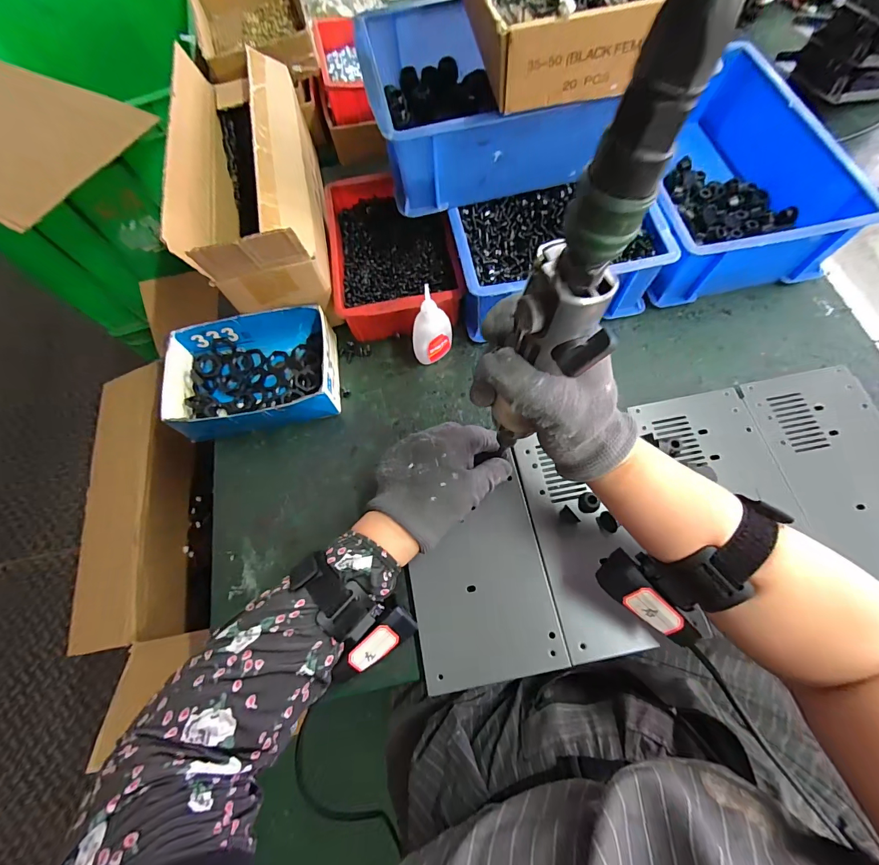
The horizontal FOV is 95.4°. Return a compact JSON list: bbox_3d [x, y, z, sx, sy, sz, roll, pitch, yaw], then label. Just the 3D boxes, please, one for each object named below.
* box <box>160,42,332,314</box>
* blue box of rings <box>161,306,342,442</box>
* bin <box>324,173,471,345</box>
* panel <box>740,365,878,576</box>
[{"bbox_3d":[-0.202,-0.286,0.438,0.120,0.097,0.334,-13,68,-1],"label":"box"},{"bbox_3d":[-0.187,-0.059,0.411,0.161,0.051,0.118,-10,67,-1],"label":"blue box of rings"},{"bbox_3d":[-0.055,-0.202,0.455,0.126,0.061,0.225,-10,67,-1],"label":"bin"},{"bbox_3d":[0.368,0.035,0.359,0.117,0.010,0.196,-9,70,-1],"label":"panel"}]

